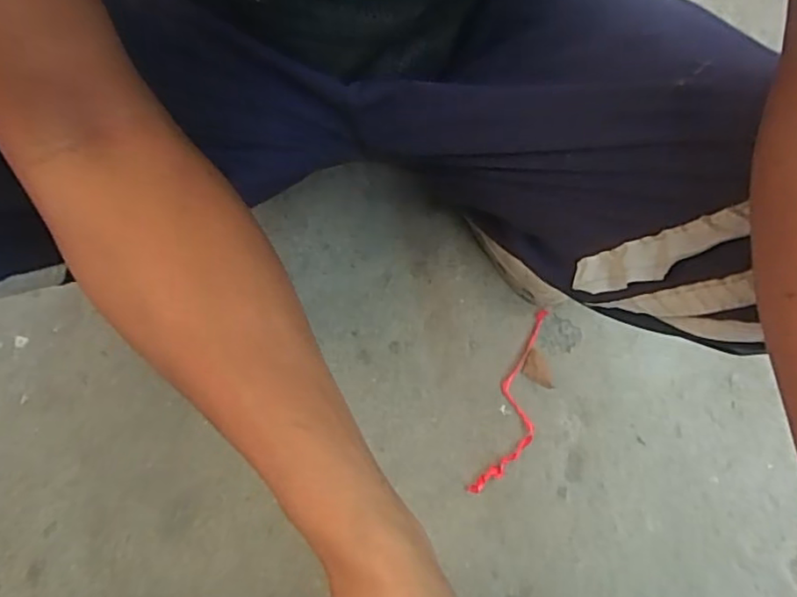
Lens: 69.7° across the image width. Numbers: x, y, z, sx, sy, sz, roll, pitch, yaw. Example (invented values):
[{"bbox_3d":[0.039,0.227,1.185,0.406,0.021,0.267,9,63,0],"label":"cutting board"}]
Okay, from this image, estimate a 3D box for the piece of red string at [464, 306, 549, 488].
[{"bbox_3d":[0.131,0.112,0.618,0.048,0.008,0.211,22,77,5],"label":"piece of red string"}]

